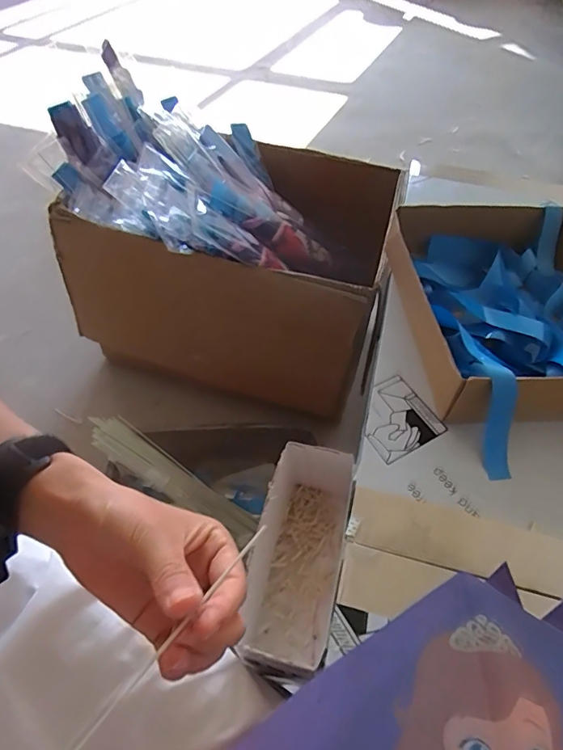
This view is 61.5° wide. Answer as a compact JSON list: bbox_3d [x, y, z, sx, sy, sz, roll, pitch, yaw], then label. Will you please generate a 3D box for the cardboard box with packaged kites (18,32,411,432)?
[{"bbox_3d":[-0.111,-0.276,1.013,0.626,0.450,0.469,14,52,8],"label":"cardboard box with packaged kites"}]

